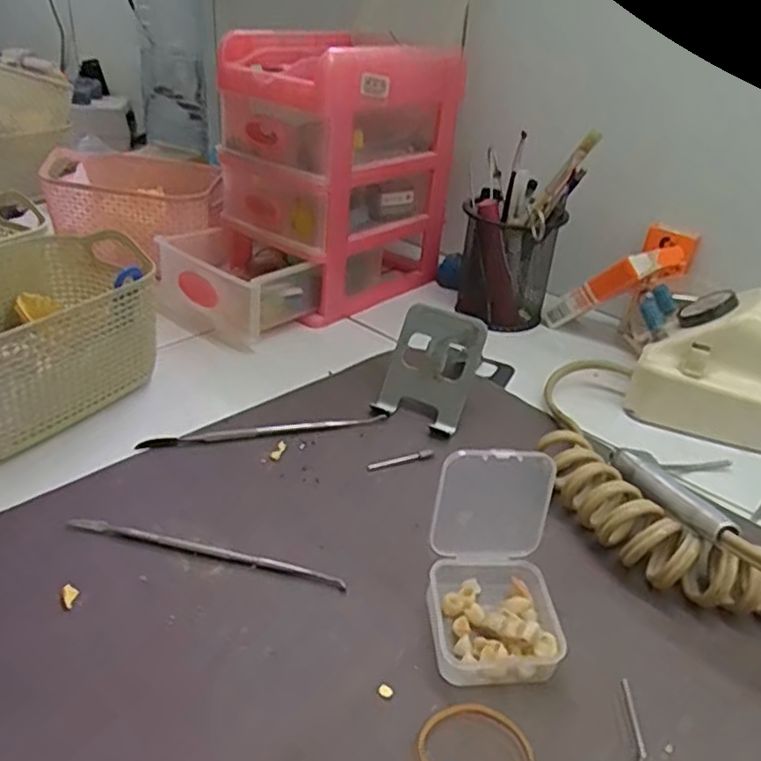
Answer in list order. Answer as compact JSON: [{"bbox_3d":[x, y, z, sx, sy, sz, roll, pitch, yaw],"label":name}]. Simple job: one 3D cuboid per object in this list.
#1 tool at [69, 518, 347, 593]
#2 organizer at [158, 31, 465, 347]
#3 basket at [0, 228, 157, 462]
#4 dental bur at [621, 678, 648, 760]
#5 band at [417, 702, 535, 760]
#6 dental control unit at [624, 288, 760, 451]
[{"bbox_3d":[-0.087,0.085,0.339,0.145,0.006,0.008,9,33,9],"label":"tool"},{"bbox_3d":[-0.068,-0.179,0.586,0.148,0.203,0.254,28,40,34],"label":"organizer"},{"bbox_3d":[-0.238,-0.029,0.439,0.143,0.084,0.168,23,38,28],"label":"basket"},{"bbox_3d":[0.105,0.143,0.274,0.004,0.004,0.045,5,32,3],"label":"dental bur"},{"bbox_3d":[0.039,0.146,0.262,0.045,0.004,0.042,2,32,-1],"label":"band"},{"bbox_3d":[0.269,-0.008,0.465,0.163,0.084,0.072,17,35,20],"label":"dental control unit"}]

